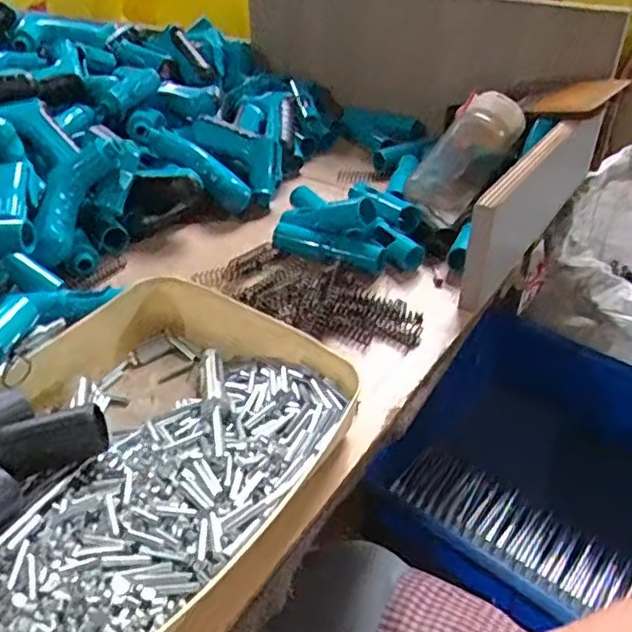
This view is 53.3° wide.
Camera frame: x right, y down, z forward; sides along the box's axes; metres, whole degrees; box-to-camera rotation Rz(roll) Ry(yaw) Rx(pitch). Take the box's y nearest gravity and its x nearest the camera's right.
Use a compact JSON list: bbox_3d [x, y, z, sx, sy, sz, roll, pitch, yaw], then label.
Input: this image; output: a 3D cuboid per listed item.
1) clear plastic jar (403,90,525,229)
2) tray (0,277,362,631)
[{"bbox_3d":[0.165,-0.176,0.738,0.094,0.093,0.169,32,78,36],"label":"clear plastic jar"},{"bbox_3d":[-0.141,0.097,0.400,0.242,0.050,0.337,21,40,26],"label":"tray"}]

